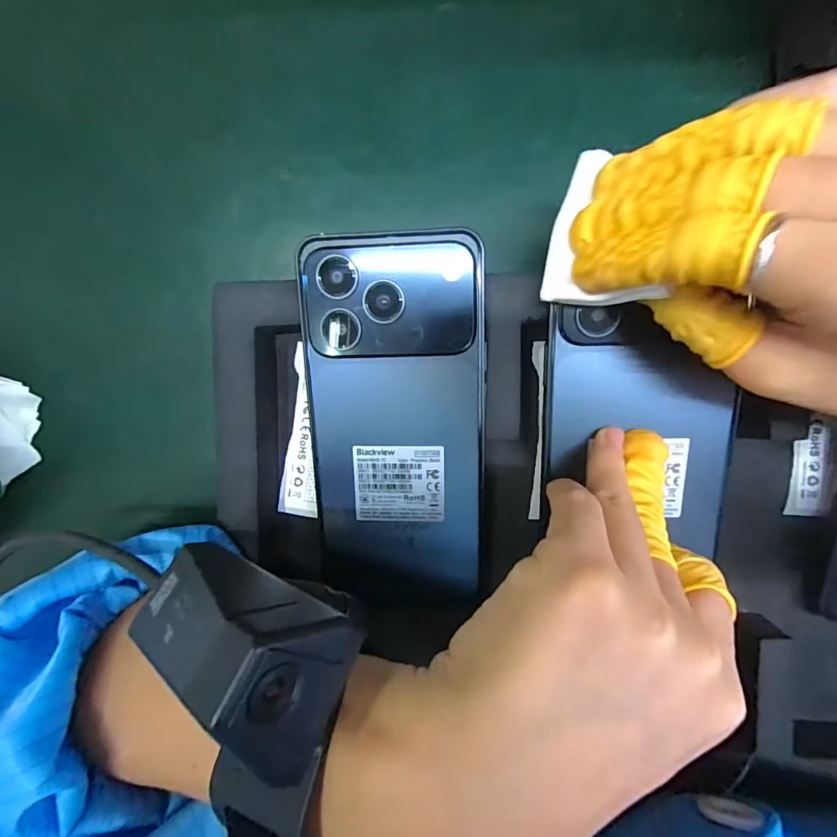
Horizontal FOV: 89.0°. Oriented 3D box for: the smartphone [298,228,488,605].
[{"bbox_3d":[-0.009,0.005,0.183,0.074,0.008,0.156,0,103,4],"label":"smartphone"}]

